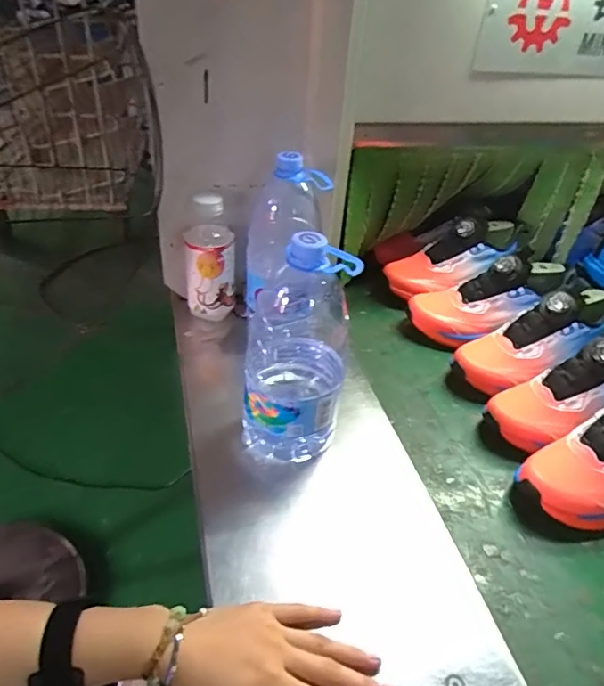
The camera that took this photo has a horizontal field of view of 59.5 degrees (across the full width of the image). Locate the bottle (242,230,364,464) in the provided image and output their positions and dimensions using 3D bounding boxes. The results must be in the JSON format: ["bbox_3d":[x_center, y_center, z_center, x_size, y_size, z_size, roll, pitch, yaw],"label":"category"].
[{"bbox_3d":[-0.005,0.009,0.538,0.096,0.252,0.095,6,37,1],"label":"bottle"}]

